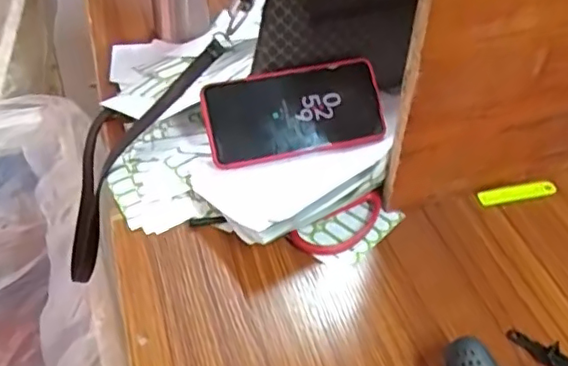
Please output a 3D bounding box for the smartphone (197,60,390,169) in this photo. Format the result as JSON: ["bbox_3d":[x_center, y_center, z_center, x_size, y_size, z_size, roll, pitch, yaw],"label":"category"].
[{"bbox_3d":[0.012,-0.065,0.543,0.163,0.079,0.014,-12,2,-10],"label":"smartphone"}]

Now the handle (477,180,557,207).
[{"bbox_3d":[0.218,0.010,0.549,0.075,0.004,0.017,-10,63,-8],"label":"handle"}]

